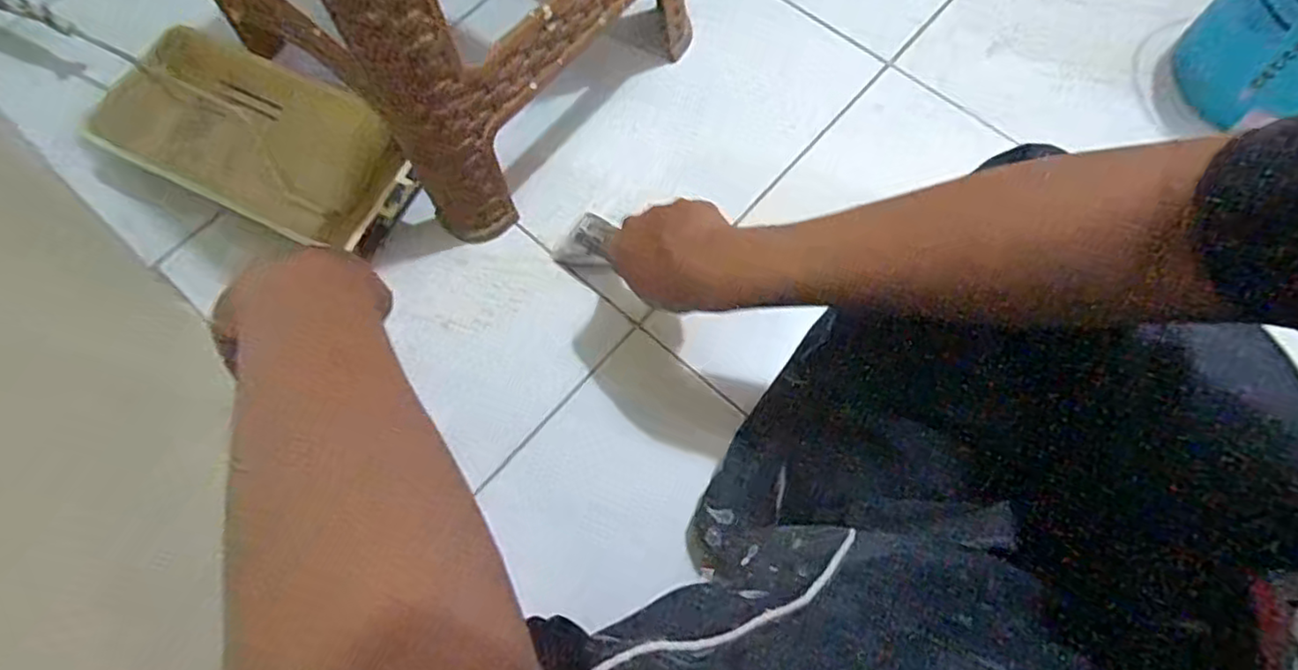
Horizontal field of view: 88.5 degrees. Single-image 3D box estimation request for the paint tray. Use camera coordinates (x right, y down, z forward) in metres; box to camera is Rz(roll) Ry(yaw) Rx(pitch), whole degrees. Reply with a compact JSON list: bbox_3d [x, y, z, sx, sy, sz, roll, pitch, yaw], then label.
[{"bbox_3d":[-0.378,-0.192,0.665,0.320,0.054,0.161,24,74,10],"label":"paint tray"}]

